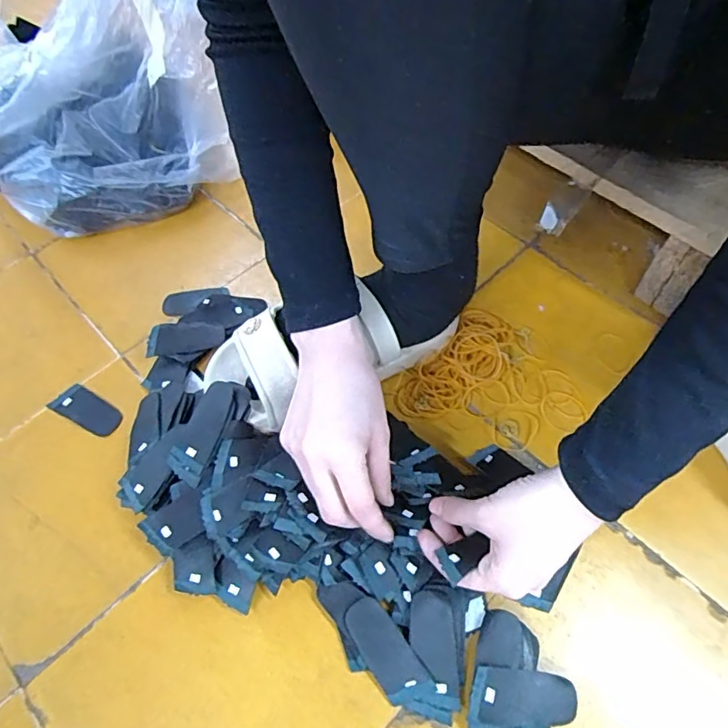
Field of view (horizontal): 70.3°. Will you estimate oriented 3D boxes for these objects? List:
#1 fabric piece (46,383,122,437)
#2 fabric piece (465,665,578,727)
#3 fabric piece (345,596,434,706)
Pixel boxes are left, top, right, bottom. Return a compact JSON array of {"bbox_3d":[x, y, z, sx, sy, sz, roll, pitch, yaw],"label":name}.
[{"bbox_3d":[-0.266,0.044,0.498,0.075,0.004,0.032,24,62,16],"label":"fabric piece"},{"bbox_3d":[0.107,0.227,0.354,0.074,0.005,0.036,1,63,-5],"label":"fabric piece"},{"bbox_3d":[0.014,0.204,0.371,0.032,0.004,0.072,-38,66,-4],"label":"fabric piece"}]

